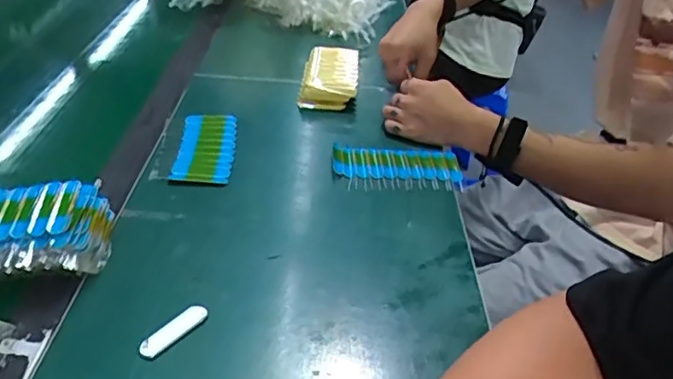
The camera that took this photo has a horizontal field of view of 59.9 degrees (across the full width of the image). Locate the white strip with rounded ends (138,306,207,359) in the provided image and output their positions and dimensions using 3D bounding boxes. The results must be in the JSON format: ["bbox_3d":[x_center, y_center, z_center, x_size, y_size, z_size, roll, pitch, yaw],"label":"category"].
[{"bbox_3d":[-0.128,0.110,0.461,0.015,0.010,0.058,27,41,30],"label":"white strip with rounded ends"}]

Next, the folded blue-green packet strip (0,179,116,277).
[{"bbox_3d":[-0.292,0.039,0.499,0.178,0.059,0.095,-2,35,-8],"label":"folded blue-green packet strip"}]

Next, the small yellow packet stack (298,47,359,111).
[{"bbox_3d":[-0.008,-0.166,0.863,0.079,0.048,0.176,4,34,1],"label":"small yellow packet stack"}]

